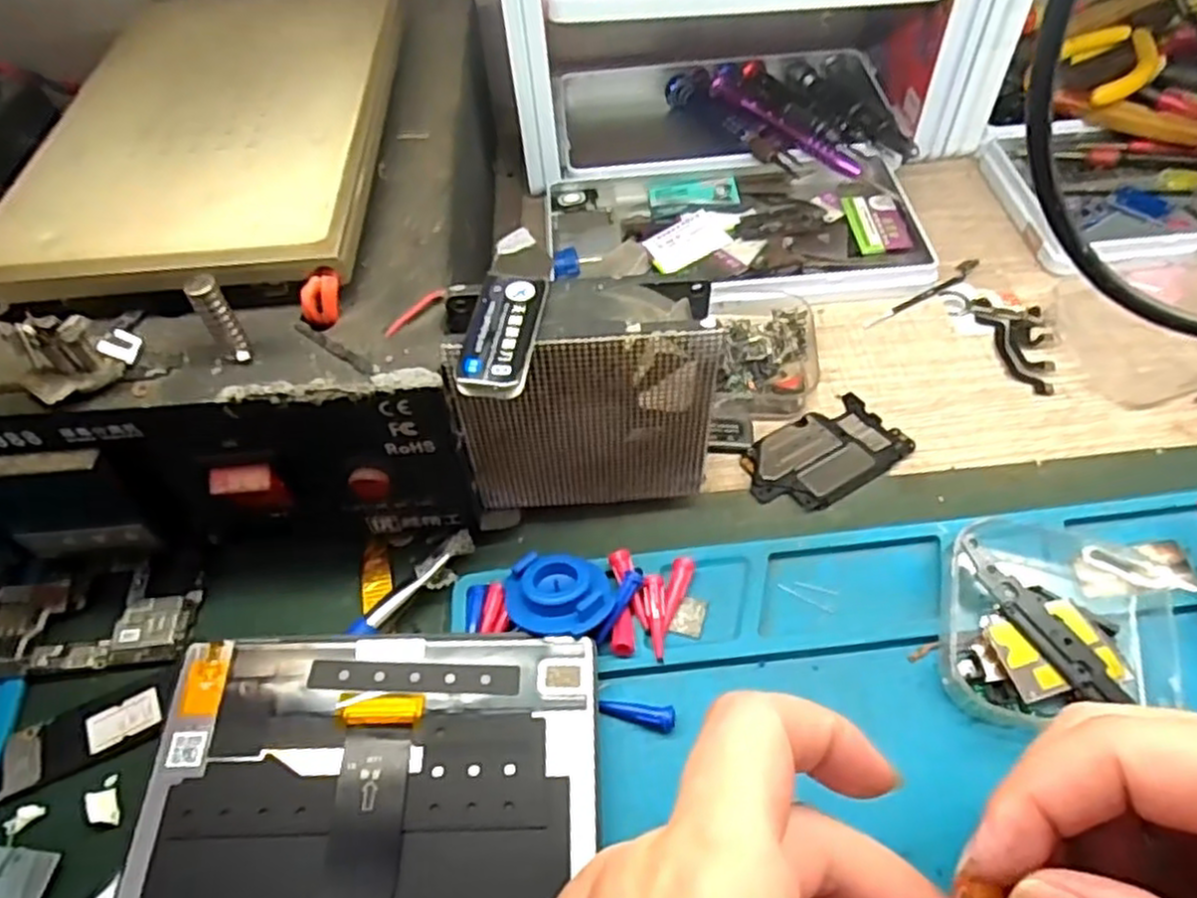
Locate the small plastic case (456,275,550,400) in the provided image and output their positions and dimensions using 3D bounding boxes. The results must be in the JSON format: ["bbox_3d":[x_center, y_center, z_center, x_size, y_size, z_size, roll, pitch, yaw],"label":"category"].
[{"bbox_3d":[-0.026,-0.032,0.206,0.018,0.007,0.044,3,54,6],"label":"small plastic case"}]

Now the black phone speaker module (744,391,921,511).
[{"bbox_3d":[0.087,0.002,0.286,0.063,0.006,0.038,-27,54,-17],"label":"black phone speaker module"}]

